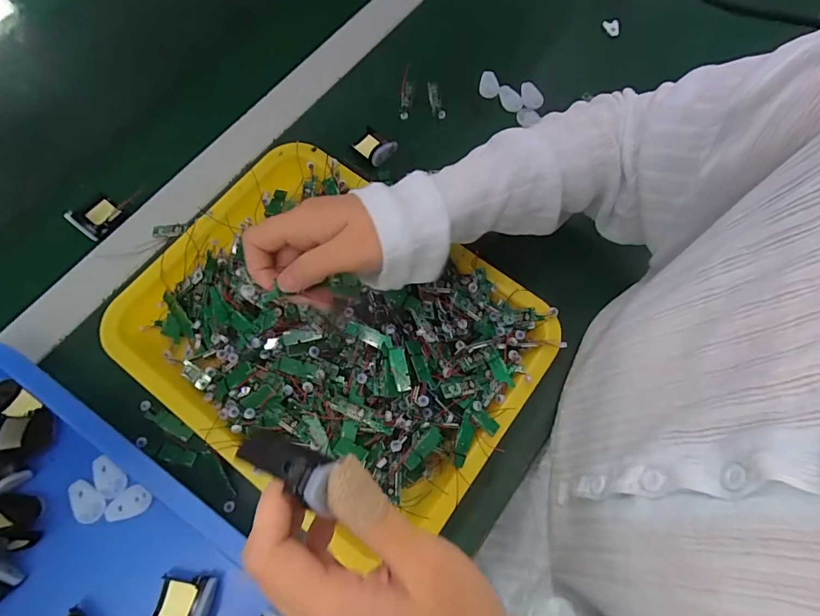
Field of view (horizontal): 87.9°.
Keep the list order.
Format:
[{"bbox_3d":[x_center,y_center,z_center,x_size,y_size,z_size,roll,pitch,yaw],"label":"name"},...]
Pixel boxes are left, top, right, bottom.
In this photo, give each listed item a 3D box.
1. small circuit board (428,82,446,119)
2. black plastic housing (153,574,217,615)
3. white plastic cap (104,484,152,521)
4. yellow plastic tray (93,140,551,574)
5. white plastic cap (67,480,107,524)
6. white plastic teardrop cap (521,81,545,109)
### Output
[{"bbox_3d":[0.030,-0.234,0.479,0.011,0.007,0.048,-12,72,-5],"label":"small circuit board"},{"bbox_3d":[-0.169,0.219,0.319,0.040,0.020,0.033,6,71,1],"label":"black plastic housing"},{"bbox_3d":[-0.227,0.157,0.341,0.035,0.004,0.022,-25,74,-9],"label":"white plastic cap"},{"bbox_3d":[-0.063,0.016,0.369,0.334,0.053,0.259,34,74,10],"label":"yellow plastic tray"},{"bbox_3d":[-0.262,0.156,0.342,0.036,0.004,0.023,32,74,9],"label":"white plastic cap"},{"bbox_3d":[0.138,-0.241,0.482,0.023,0.007,0.033,-19,73,-7],"label":"white plastic teardrop cap"}]

